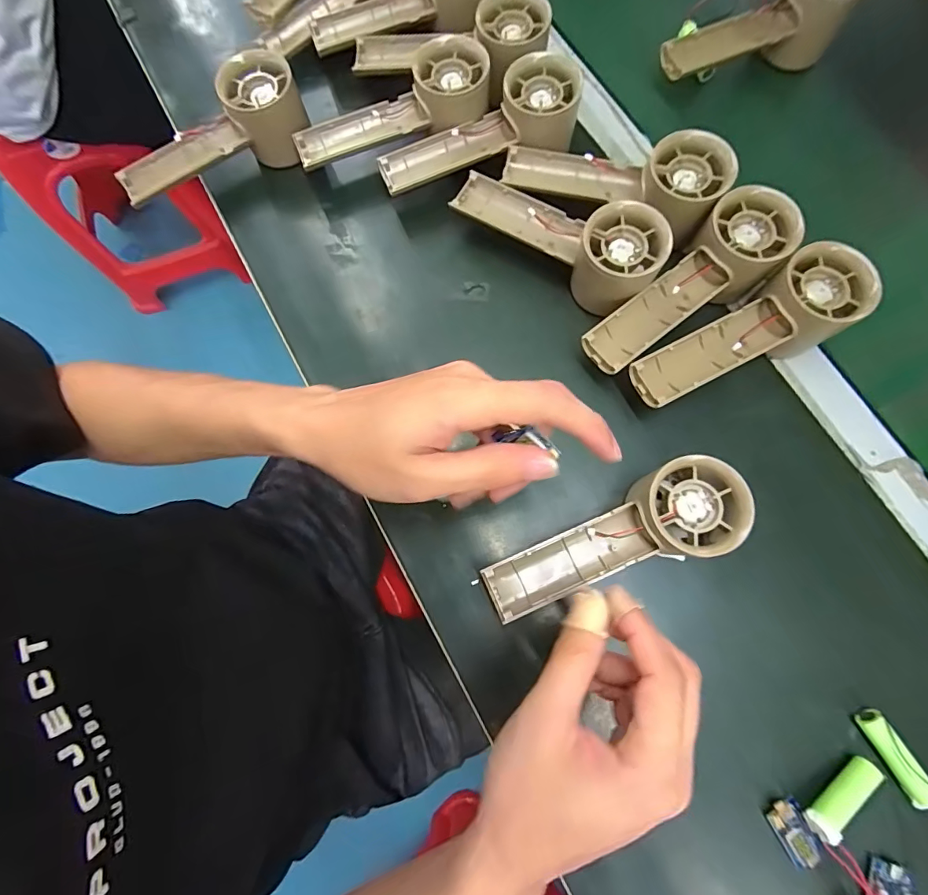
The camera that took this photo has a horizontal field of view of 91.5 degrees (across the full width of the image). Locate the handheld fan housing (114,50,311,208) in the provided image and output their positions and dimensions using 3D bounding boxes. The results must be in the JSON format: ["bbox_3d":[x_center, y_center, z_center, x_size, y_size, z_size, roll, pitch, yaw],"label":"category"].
[{"bbox_3d":[-0.201,-0.246,0.364,0.155,0.063,0.059,-23,78,-2],"label":"handheld fan housing"}]

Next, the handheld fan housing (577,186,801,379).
[{"bbox_3d":[0.153,-0.110,0.319,0.159,0.046,0.056,-38,76,5],"label":"handheld fan housing"}]

